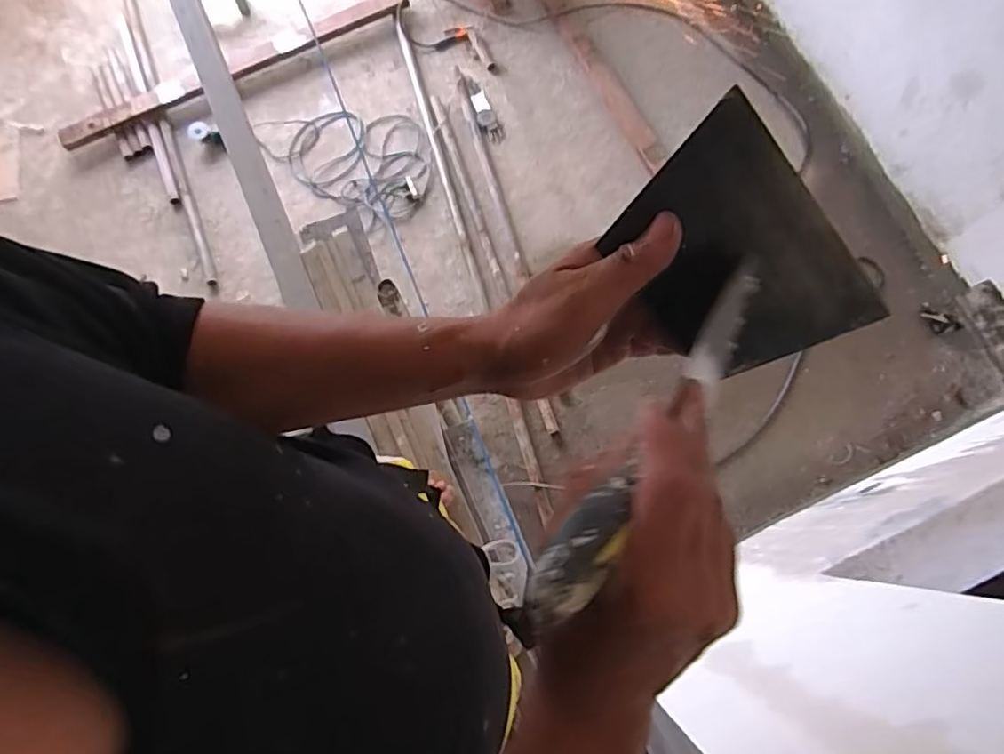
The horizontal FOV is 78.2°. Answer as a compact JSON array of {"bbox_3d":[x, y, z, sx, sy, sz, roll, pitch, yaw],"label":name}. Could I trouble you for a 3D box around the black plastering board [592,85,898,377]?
[{"bbox_3d":[0.124,-0.060,0.332,0.096,0.008,0.142,-33,113,29],"label":"black plastering board"}]

